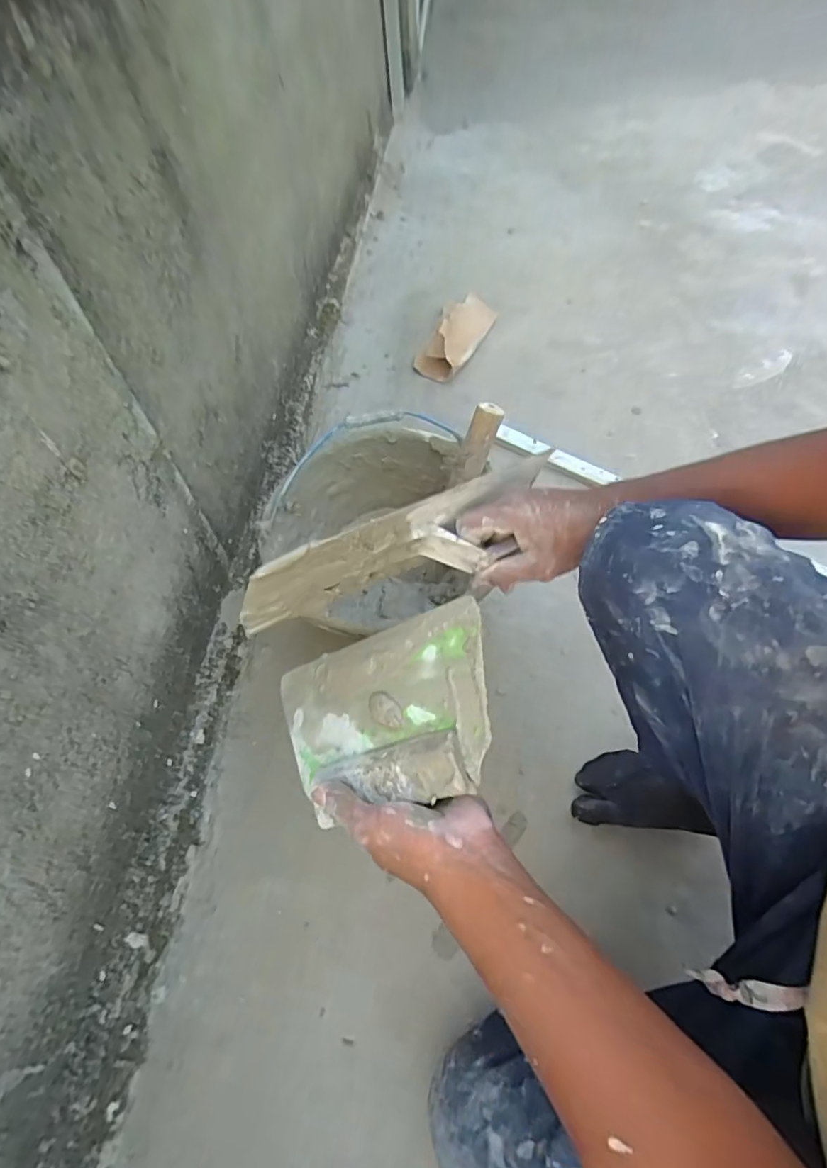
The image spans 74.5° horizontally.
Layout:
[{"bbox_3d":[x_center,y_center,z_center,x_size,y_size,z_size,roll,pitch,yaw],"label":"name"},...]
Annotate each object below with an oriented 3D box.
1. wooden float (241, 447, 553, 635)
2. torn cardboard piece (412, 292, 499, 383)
[{"bbox_3d":[0.005,-0.029,0.421,0.274,0.079,0.048,-25,61,-26],"label":"wooden float"},{"bbox_3d":[0.081,-0.498,1.046,0.111,0.092,0.215,23,64,16],"label":"torn cardboard piece"}]

